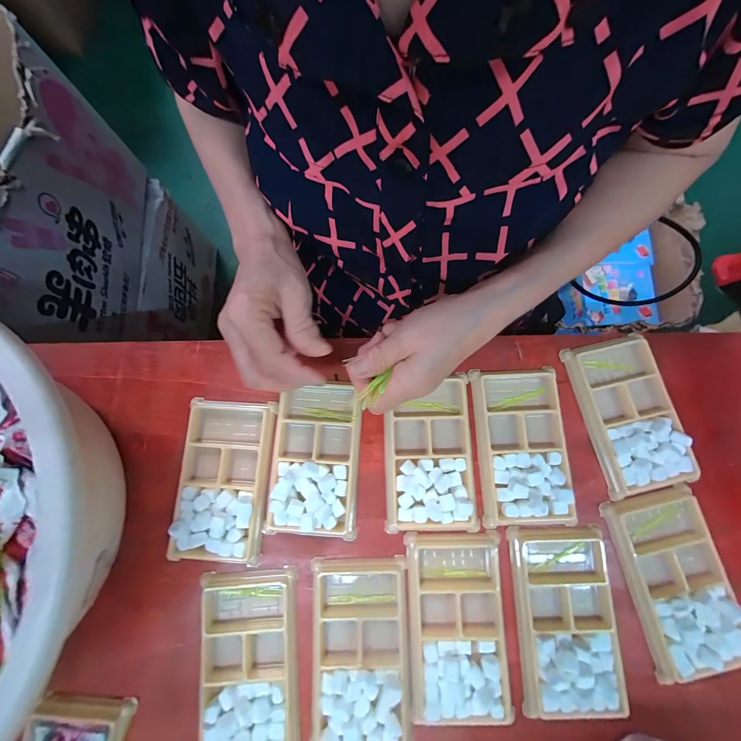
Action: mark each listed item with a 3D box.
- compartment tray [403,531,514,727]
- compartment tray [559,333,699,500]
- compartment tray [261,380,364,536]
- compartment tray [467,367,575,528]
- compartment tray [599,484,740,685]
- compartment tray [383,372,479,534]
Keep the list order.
[{"bbox_3d":[0.069,0.203,0.252,0.076,0.012,0.129,-1,79,0],"label":"compartment tray"},{"bbox_3d":[0.233,0.037,0.284,0.072,0.013,0.134,-12,79,-2],"label":"compartment tray"},{"bbox_3d":[-0.050,0.075,0.281,0.078,0.020,0.129,3,79,1],"label":"compartment tray"},{"bbox_3d":[0.133,0.065,0.279,0.076,0.015,0.135,0,79,0],"label":"compartment tray"},{"bbox_3d":[0.246,0.169,0.252,0.073,0.017,0.130,-7,79,-1],"label":"compartment tray"},{"bbox_3d":[0.052,0.072,0.279,0.077,0.015,0.133,-1,79,0],"label":"compartment tray"}]

